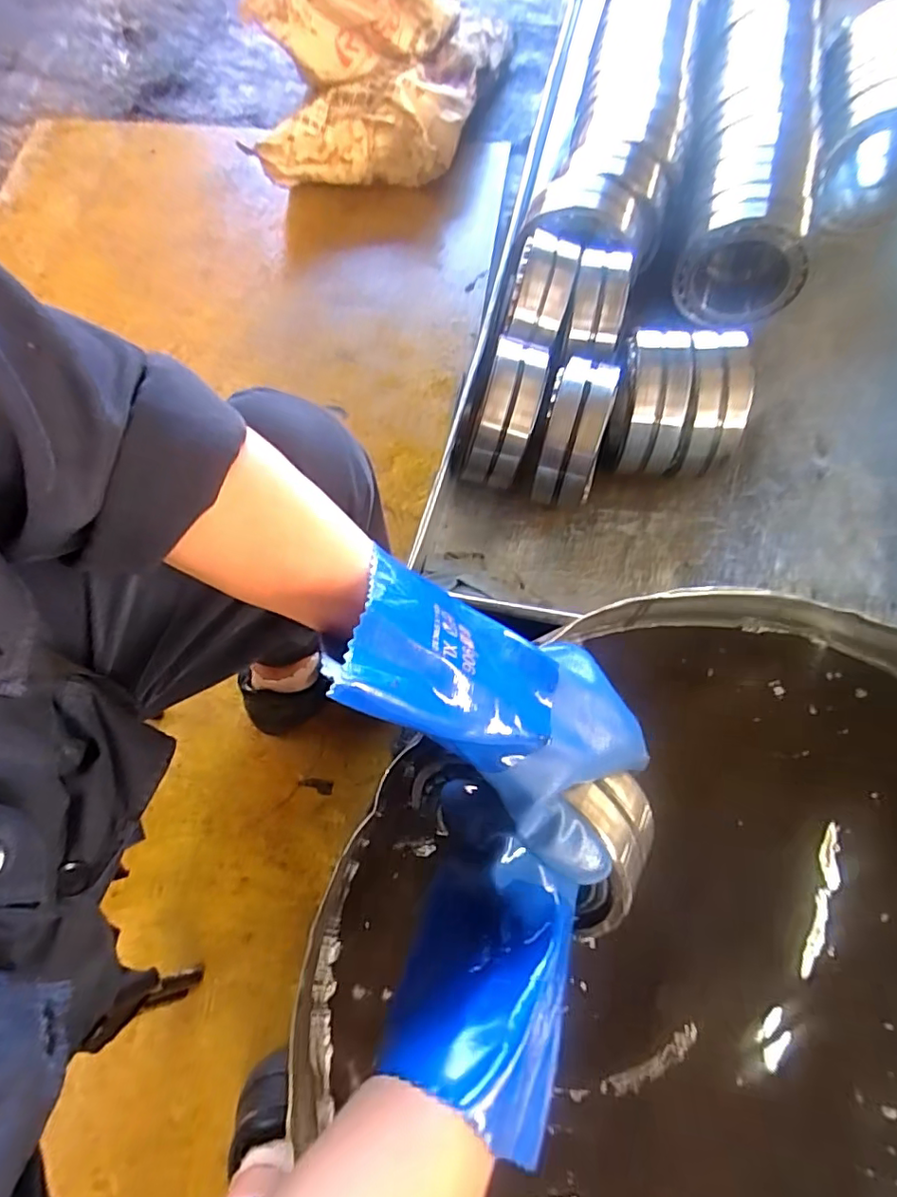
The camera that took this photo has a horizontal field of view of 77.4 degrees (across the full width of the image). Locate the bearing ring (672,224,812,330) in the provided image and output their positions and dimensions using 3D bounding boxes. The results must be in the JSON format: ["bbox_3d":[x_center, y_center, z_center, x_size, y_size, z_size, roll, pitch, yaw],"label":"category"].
[{"bbox_3d":[0.376,-0.417,0.721,0.153,0.130,0.027,10,71,6],"label":"bearing ring"}]

